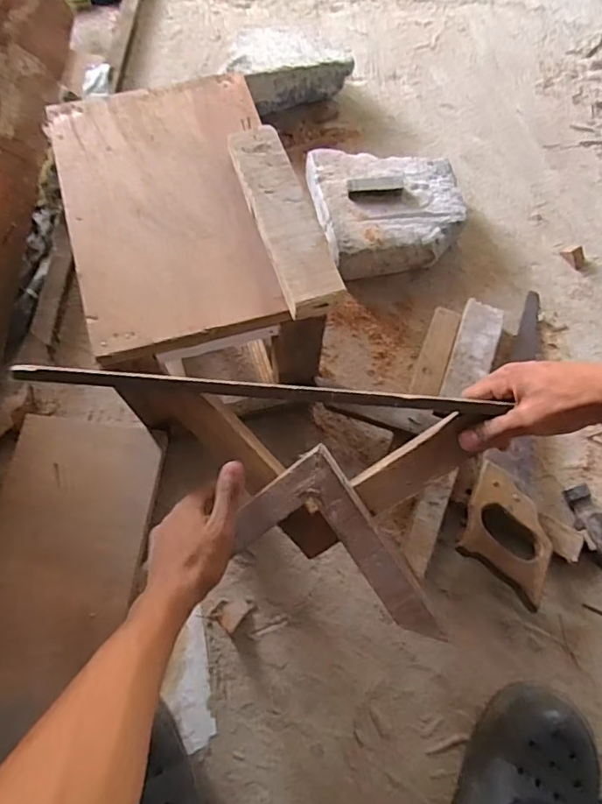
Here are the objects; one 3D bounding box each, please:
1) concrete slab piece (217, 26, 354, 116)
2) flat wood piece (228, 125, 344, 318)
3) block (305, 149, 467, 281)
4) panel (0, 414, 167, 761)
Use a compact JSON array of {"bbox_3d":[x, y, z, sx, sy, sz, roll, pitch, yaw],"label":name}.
[{"bbox_3d":[-0.035,-0.536,0.880,0.205,0.091,0.114,-28,72,-13],"label":"concrete slab piece"},{"bbox_3d":[-0.017,-0.183,0.540,0.054,0.027,0.218,-16,69,-9],"label":"flat wood piece"},{"bbox_3d":[0.126,-0.285,0.789,0.203,0.072,0.201,-11,69,-7],"label":"block"},{"bbox_3d":[-0.272,0.192,0.605,0.180,0.013,0.369,5,67,-1],"label":"panel"}]

